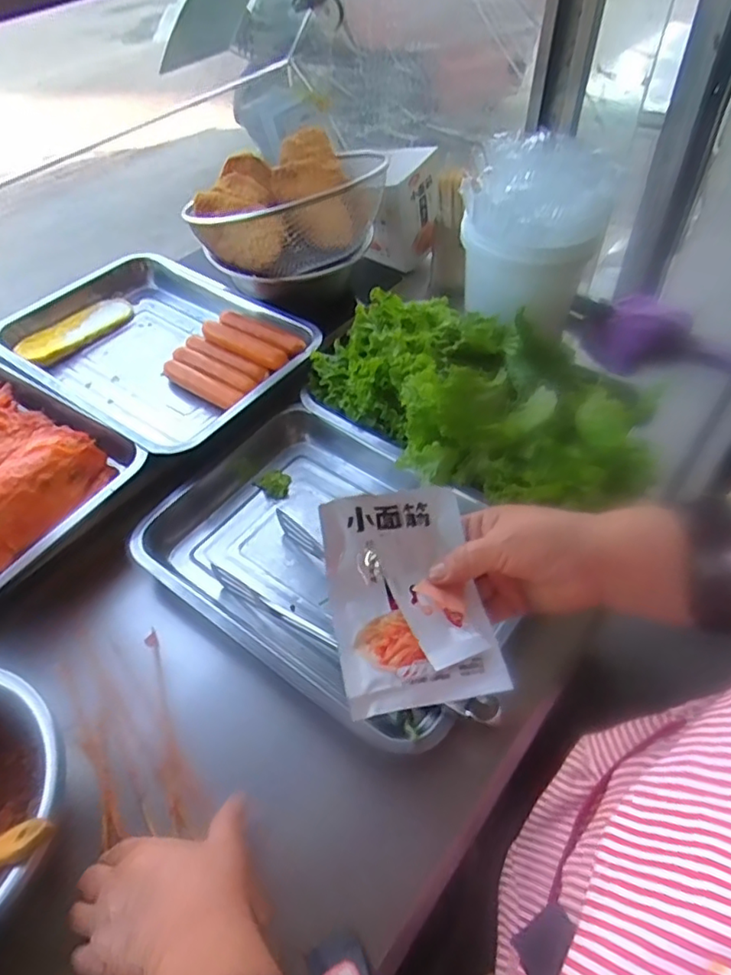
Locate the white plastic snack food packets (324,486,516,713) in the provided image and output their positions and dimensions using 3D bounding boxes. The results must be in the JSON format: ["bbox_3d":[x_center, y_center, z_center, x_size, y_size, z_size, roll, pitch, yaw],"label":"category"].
[{"bbox_3d":[0.026,0.064,0.389,0.096,0.032,0.142,-9,49,-4],"label":"white plastic snack food packets"}]

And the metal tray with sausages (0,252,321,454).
[{"bbox_3d":[-0.260,-0.174,0.749,0.355,0.056,0.261,28,56,25],"label":"metal tray with sausages"}]

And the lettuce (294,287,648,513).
[{"bbox_3d":[0.120,-0.110,0.647,0.363,0.101,0.275,13,51,14],"label":"lettuce"}]

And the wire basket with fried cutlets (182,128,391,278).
[{"bbox_3d":[-0.102,-0.355,0.757,0.209,0.091,0.214,-2,49,2],"label":"wire basket with fried cutlets"}]

